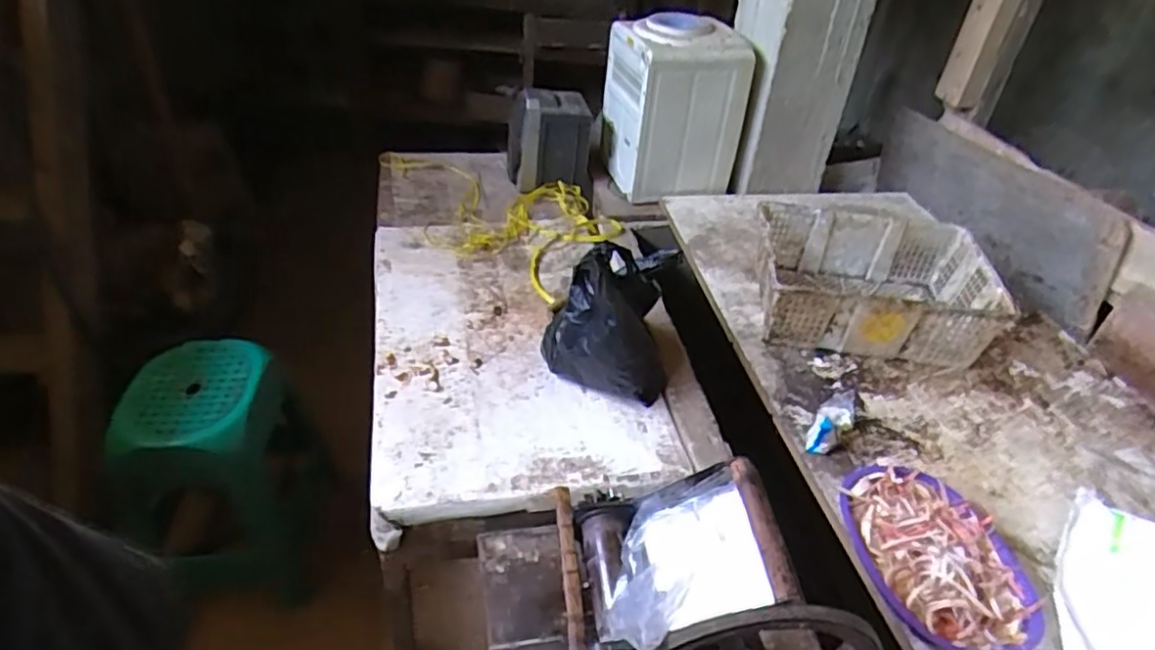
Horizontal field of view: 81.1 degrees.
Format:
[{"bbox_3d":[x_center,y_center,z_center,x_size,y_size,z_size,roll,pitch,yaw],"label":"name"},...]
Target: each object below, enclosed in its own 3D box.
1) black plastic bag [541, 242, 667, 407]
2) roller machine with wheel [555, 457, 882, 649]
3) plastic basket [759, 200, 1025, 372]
[{"bbox_3d":[0.059,-0.008,1.237,0.227,0.278,0.175,1,39,-5],"label":"black plastic bag"},{"bbox_3d":[0.123,0.287,0.723,0.271,0.264,0.234,-3,40,-10],"label":"roller machine with wheel"},{"bbox_3d":[0.634,-0.095,1.484,0.465,0.154,0.380,8,39,4],"label":"plastic basket"}]

